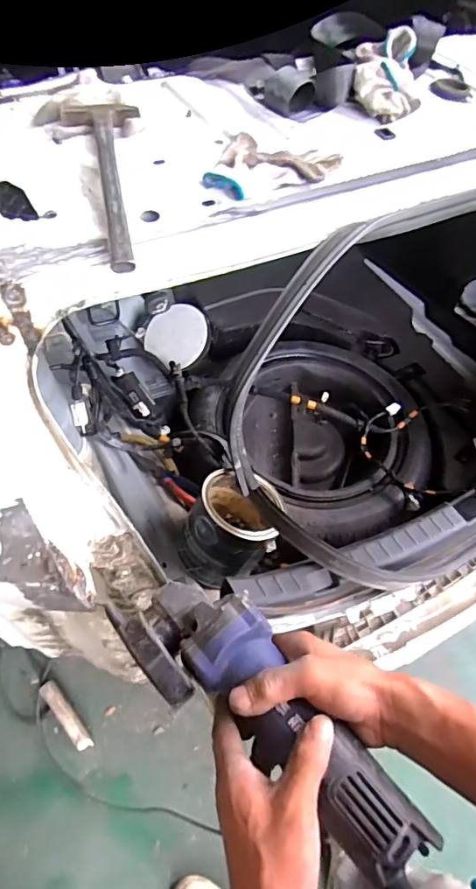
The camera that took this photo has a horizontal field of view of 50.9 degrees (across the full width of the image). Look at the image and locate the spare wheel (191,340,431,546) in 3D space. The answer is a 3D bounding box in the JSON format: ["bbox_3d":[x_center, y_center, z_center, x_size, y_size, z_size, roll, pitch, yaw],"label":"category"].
[{"bbox_3d":[0.208,-0.019,1.181,0.476,0.147,0.501,-26,61,-20],"label":"spare wheel"}]

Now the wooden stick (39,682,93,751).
[{"bbox_3d":[-0.409,0.639,1.188,0.034,0.040,0.179,-36,65,-25],"label":"wooden stick"}]

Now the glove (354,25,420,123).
[{"bbox_3d":[0.234,-0.585,0.776,0.105,0.046,0.207,10,66,4],"label":"glove"}]

